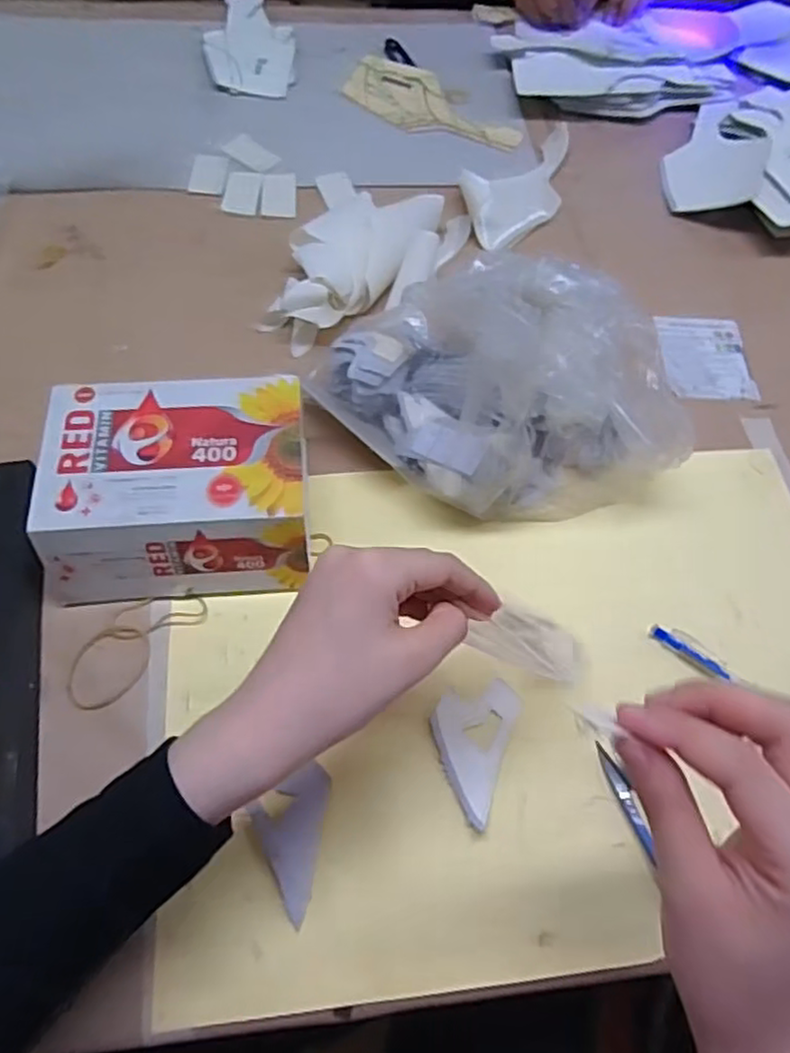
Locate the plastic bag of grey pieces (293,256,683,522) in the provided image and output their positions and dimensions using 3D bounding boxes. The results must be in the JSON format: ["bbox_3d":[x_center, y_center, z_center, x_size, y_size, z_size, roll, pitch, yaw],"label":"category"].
[{"bbox_3d":[0.063,-0.092,0.469,0.246,0.121,0.154,12,62,3],"label":"plastic bag of grey pieces"}]

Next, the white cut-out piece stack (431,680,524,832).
[{"bbox_3d":[0.043,0.127,0.409,0.048,0.010,0.083,21,63,8],"label":"white cut-out piece stack"}]

